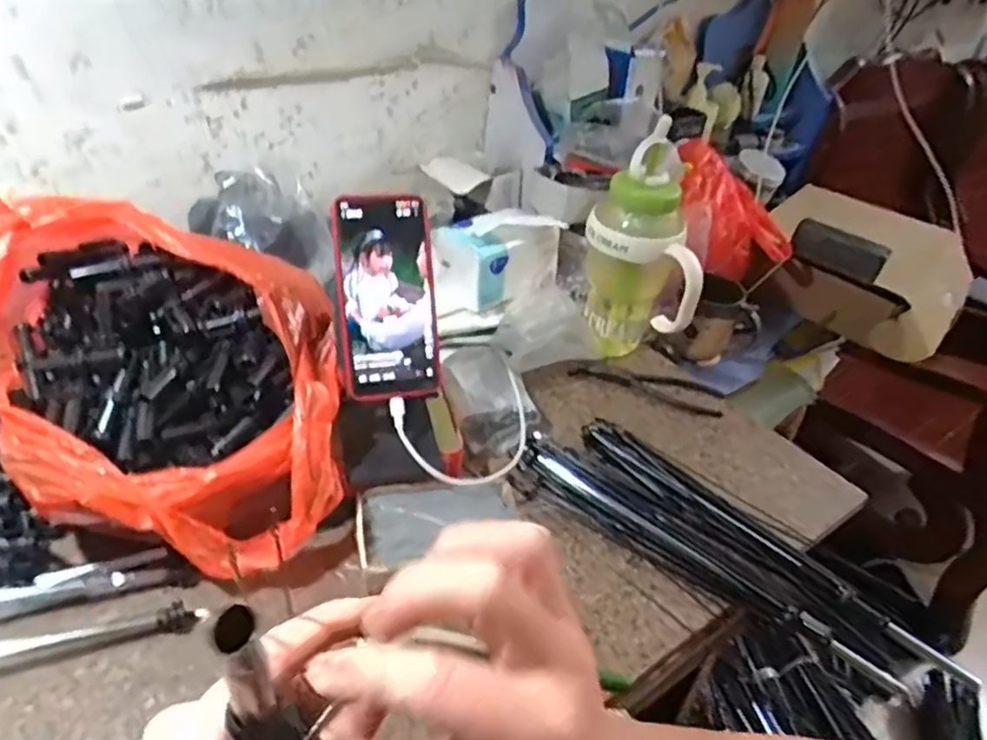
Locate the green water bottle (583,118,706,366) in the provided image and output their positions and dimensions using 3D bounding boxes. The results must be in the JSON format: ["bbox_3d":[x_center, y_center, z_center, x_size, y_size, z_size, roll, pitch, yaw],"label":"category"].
[{"bbox_3d":[0.168,-0.128,0.772,0.127,0.252,0.118,10,37,7],"label":"green water bottle"}]

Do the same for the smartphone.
[{"bbox_3d":[-0.087,-0.060,0.558,0.079,0.165,0.010,-7,5,-14],"label":"smartphone"}]

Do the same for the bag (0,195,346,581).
[{"bbox_3d":[-0.262,0.000,0.532,0.275,0.188,0.246,-2,37,-8],"label":"bag"}]

